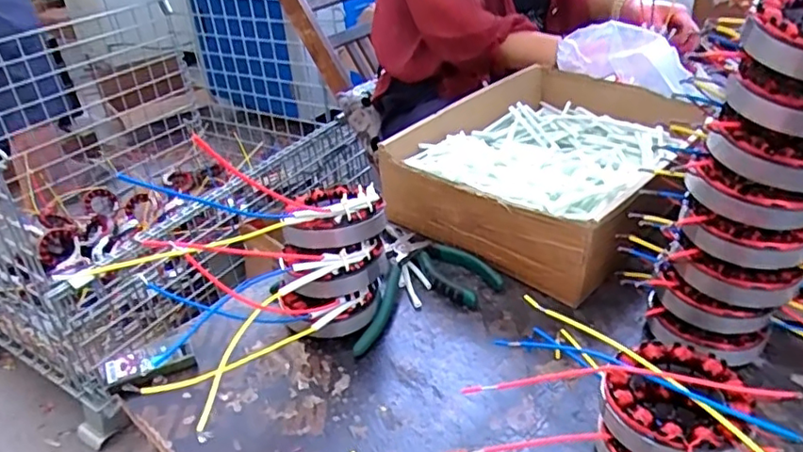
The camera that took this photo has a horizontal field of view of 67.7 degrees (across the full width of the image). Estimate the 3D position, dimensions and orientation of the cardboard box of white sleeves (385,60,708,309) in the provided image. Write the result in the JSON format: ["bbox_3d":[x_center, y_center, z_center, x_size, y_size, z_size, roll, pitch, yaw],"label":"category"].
[{"bbox_3d":[0.170,-0.073,0.671,0.240,0.095,0.341,21,40,33],"label":"cardboard box of white sleeves"}]

